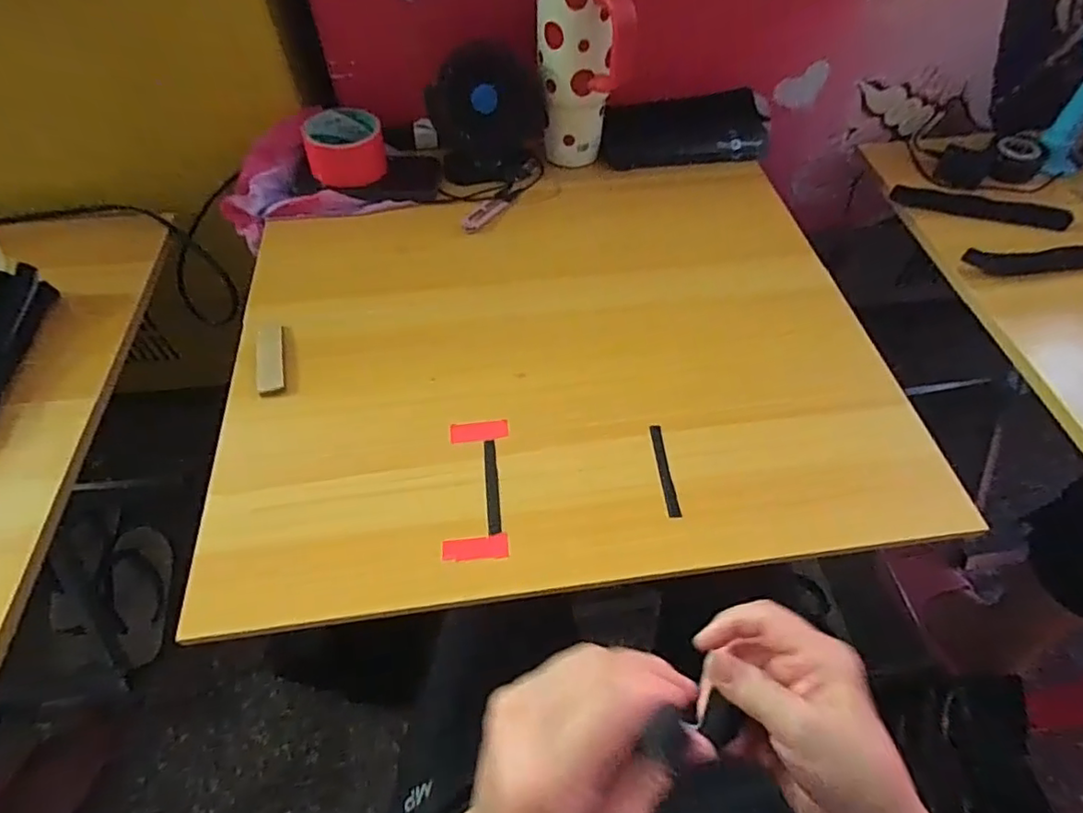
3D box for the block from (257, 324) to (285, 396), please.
[{"bbox_3d":[-0.247,-0.044,0.535,0.023,0.008,0.086,-12,55,-10],"label":"block"}]

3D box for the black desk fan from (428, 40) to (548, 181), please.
[{"bbox_3d":[-0.060,-0.323,0.655,0.126,0.125,0.059,-3,54,-3],"label":"black desk fan"}]

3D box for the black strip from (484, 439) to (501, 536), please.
[{"bbox_3d":[-0.039,0.062,0.464,0.010,0.004,0.083,1,53,-12],"label":"black strip"}]

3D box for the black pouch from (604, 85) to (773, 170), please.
[{"bbox_3d":[0.179,-0.335,0.713,0.205,0.068,0.049,-1,54,-2],"label":"black pouch"}]

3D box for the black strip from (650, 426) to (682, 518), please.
[{"bbox_3d":[0.100,0.051,0.476,0.011,0.008,0.083,-3,54,-4],"label":"black strip"}]

